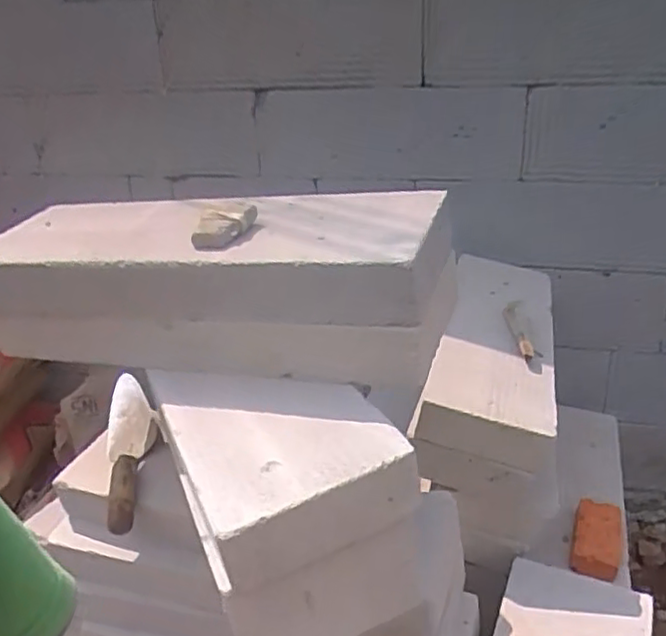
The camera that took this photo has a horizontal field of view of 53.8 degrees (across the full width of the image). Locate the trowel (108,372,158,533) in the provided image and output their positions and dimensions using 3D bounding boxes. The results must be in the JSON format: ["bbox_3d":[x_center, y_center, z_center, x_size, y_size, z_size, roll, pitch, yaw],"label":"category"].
[{"bbox_3d":[-0.318,0.208,1.010,0.079,0.082,0.266,-6,39,-6],"label":"trowel"}]

